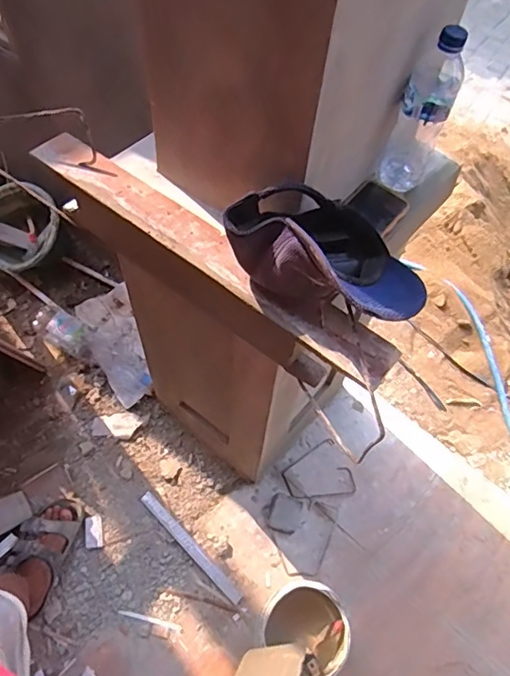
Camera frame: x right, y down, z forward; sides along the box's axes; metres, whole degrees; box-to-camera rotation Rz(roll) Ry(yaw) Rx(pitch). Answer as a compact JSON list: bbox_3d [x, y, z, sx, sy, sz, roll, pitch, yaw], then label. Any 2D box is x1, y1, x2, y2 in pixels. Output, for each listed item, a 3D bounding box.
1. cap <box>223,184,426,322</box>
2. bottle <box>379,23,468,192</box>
[{"bbox_3d":[0.088,-0.090,0.610,0.233,0.117,0.146,36,62,16],"label":"cap"},{"bbox_3d":[0.233,-0.313,0.711,0.066,0.218,0.078,21,59,8],"label":"bottle"}]

